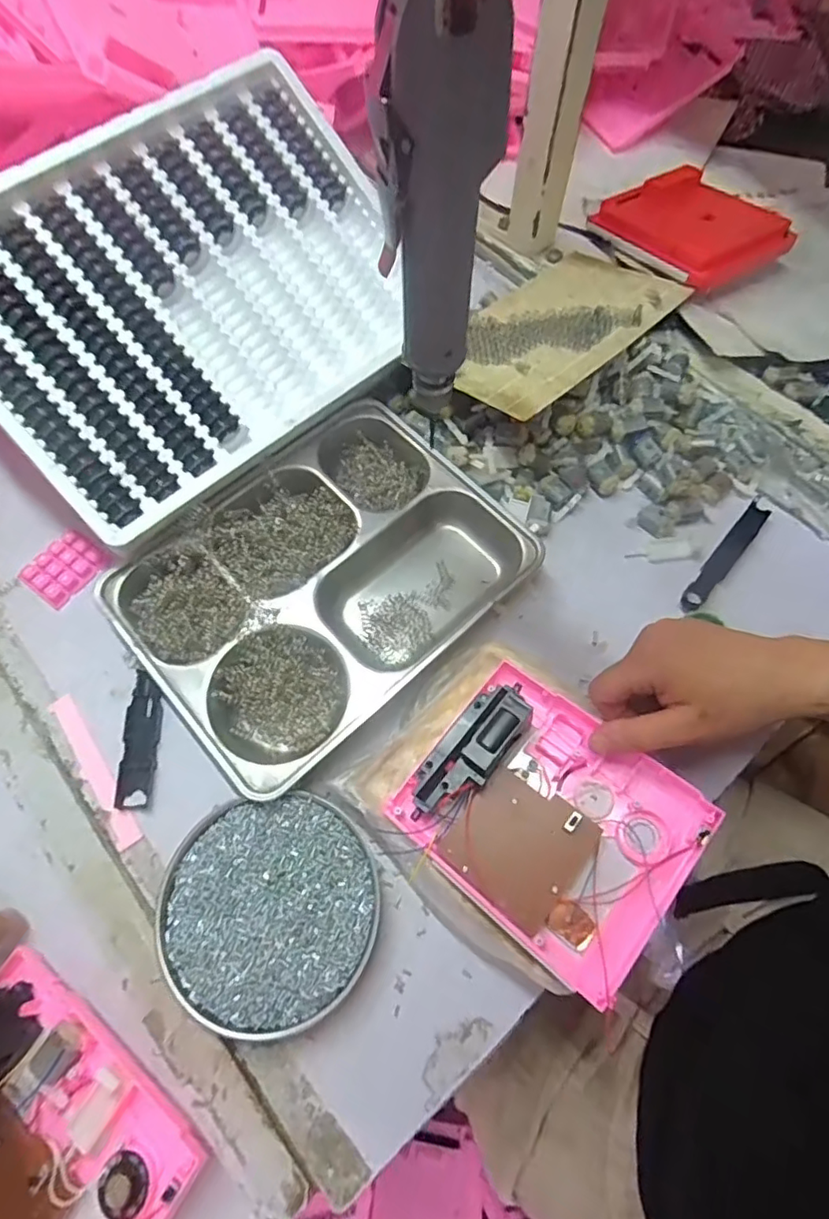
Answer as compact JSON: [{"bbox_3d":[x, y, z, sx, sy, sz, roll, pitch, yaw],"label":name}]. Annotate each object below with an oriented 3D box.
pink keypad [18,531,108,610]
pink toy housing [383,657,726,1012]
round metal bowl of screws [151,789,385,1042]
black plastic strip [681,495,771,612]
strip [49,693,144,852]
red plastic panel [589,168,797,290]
[{"bbox_3d":[-0.289,-0.036,0.478,0.045,0.013,0.058,34,71,14],"label":"pink keypad"},{"bbox_3d":[0.083,0.124,0.356,0.159,0.037,0.133,38,72,15],"label":"pink toy housing"},{"bbox_3d":[-0.092,0.189,0.370,0.137,0.025,0.129,0,67,0],"label":"round metal bowl of screws"},{"bbox_3d":[0.257,-0.044,0.481,0.019,0.005,0.129,38,72,15],"label":"black plastic strip"},{"bbox_3d":[-0.229,0.113,0.416,0.016,0.004,0.124,-34,71,-13],"label":"strip"},{"bbox_3d":[0.281,-0.395,0.591,0.119,0.026,0.153,-29,70,-12],"label":"red plastic panel"}]

